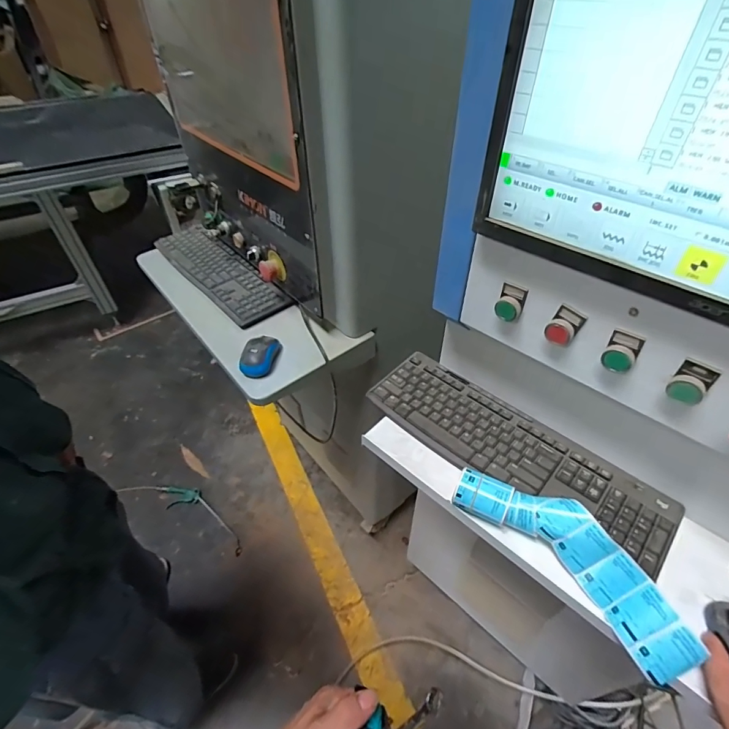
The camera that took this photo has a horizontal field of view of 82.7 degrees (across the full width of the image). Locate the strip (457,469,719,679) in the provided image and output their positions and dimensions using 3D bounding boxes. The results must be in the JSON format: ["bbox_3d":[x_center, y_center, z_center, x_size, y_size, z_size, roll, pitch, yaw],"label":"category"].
[{"bbox_3d":[0.232,0.214,0.476,0.077,0.059,0.274,-34,53,-29],"label":"strip"}]

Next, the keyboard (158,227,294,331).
[{"bbox_3d":[-0.336,-0.218,0.931,0.123,0.019,0.443,-31,52,-27],"label":"keyboard"}]

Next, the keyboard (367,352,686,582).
[{"bbox_3d":[0.204,0.115,0.598,0.142,0.021,0.430,-35,54,-30],"label":"keyboard"}]

